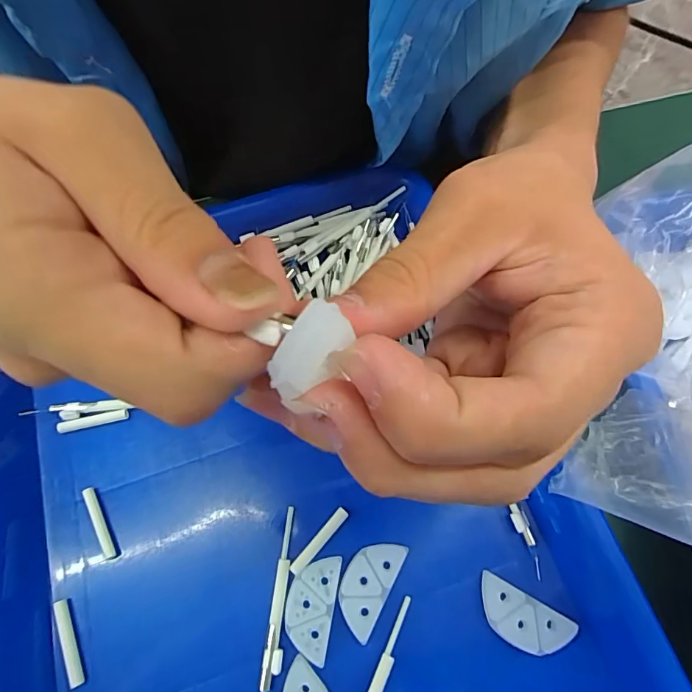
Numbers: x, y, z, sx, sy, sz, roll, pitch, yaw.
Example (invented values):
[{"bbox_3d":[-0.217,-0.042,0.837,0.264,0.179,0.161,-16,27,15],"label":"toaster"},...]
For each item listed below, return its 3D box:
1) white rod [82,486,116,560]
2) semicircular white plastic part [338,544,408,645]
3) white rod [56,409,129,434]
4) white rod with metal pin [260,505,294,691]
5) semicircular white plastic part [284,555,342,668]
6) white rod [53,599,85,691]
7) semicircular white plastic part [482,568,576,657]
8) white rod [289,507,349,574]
[{"bbox_3d":[-0.113,0.081,0.211,0.004,0.005,0.034,-28,71,-9],"label":"white rod"},{"bbox_3d":[0.009,0.100,0.196,0.020,0.004,0.038,26,72,11],"label":"semicircular white plastic part"},{"bbox_3d":[-0.125,0.037,0.229,0.033,0.005,0.005,-13,69,-3],"label":"white rod"},{"bbox_3d":[-0.027,0.105,0.197,0.008,0.004,0.068,6,69,4],"label":"white rod with metal pin"},{"bbox_3d":[-0.015,0.108,0.194,0.020,0.004,0.039,9,69,5],"label":"semicircular white plastic part"},{"bbox_3d":[-0.116,0.124,0.193,0.005,0.005,0.033,-25,70,-8],"label":"white rod"},{"bbox_3d":[0.072,0.112,0.190,0.037,0.006,0.019,28,72,12],"label":"semicircular white plastic part"},{"bbox_3d":[-0.012,0.086,0.204,0.006,0.004,0.034,40,75,15],"label":"white rod"}]

